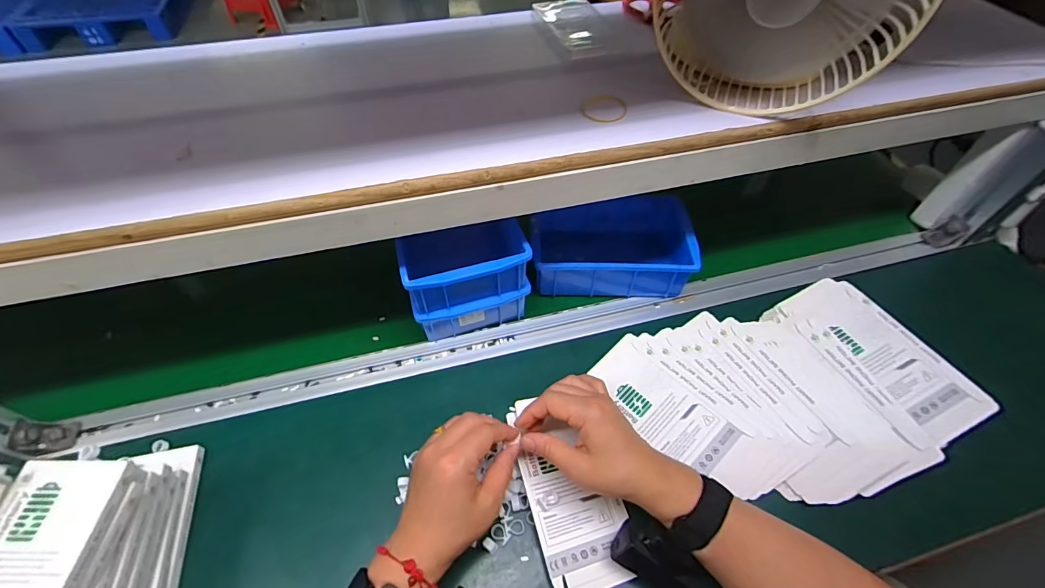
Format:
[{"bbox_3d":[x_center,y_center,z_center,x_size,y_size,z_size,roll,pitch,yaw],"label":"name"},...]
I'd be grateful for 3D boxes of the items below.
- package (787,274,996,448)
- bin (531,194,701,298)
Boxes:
[{"bbox_3d":[0.373,0.063,0.470,0.091,0.013,0.188,-23,55,-7],"label":"package"},{"bbox_3d":[0.112,-0.067,0.581,0.198,0.068,0.139,1,52,0],"label":"bin"}]

